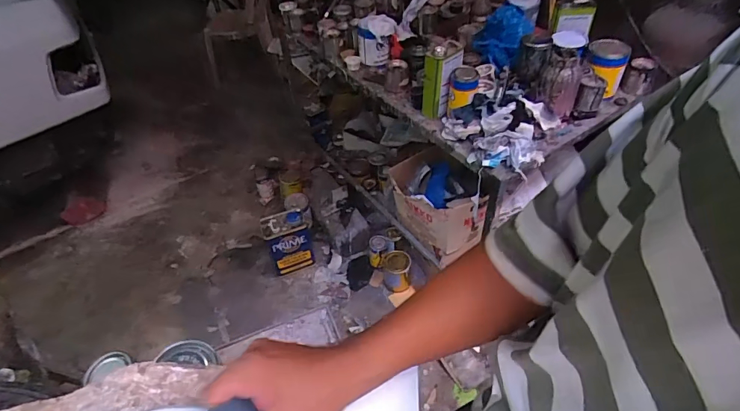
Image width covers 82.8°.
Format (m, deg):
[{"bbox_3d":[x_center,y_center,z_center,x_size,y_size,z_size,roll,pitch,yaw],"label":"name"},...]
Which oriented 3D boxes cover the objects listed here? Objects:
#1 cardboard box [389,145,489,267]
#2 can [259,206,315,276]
[{"bbox_3d":[0.239,0.004,1.447,0.206,0.308,0.298,-23,47,-18],"label":"cardboard box"},{"bbox_3d":[-0.311,0.152,1.689,0.200,0.255,0.110,-18,46,-12],"label":"can"}]

